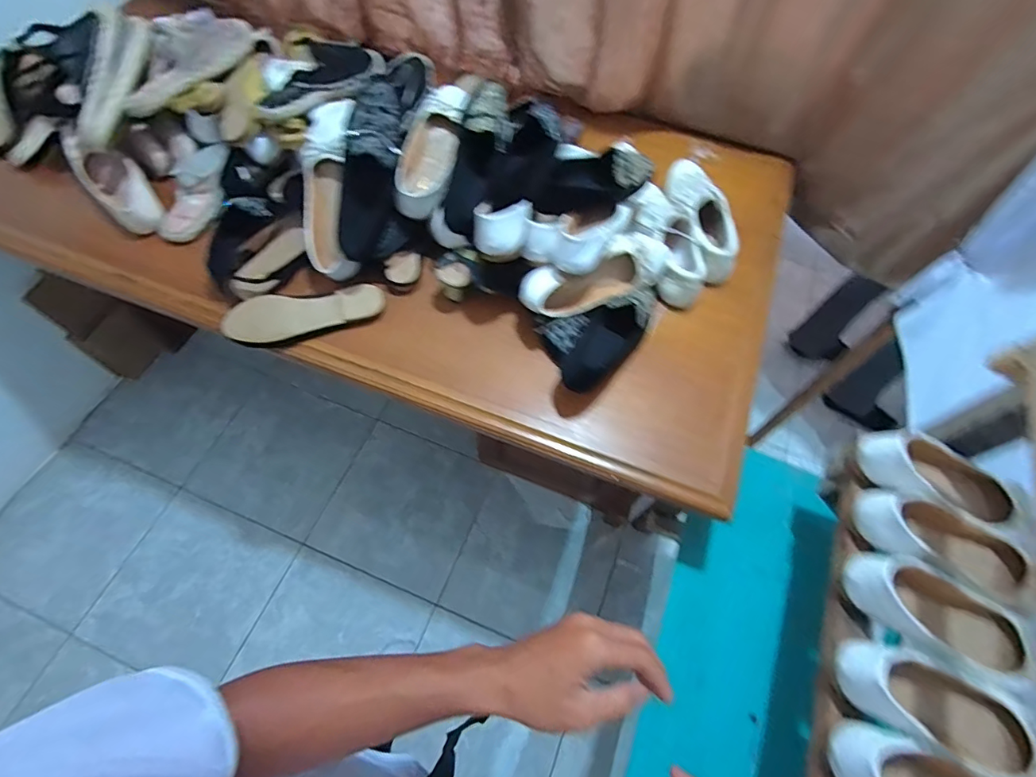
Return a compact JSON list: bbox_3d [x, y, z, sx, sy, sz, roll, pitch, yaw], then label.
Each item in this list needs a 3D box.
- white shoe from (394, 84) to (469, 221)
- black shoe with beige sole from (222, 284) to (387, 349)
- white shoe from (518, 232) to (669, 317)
[{"bbox_3d":[-0.136,-0.382,0.791,0.088,0.051,0.229,13,78,3],"label":"white shoe"},{"bbox_3d":[-0.331,-0.111,0.770,0.239,0.028,0.081,-10,63,-9],"label":"black shoe with beige sole"},{"bbox_3d":[0.121,-0.173,0.748,0.237,0.057,0.072,-20,65,-13],"label":"white shoe"}]

